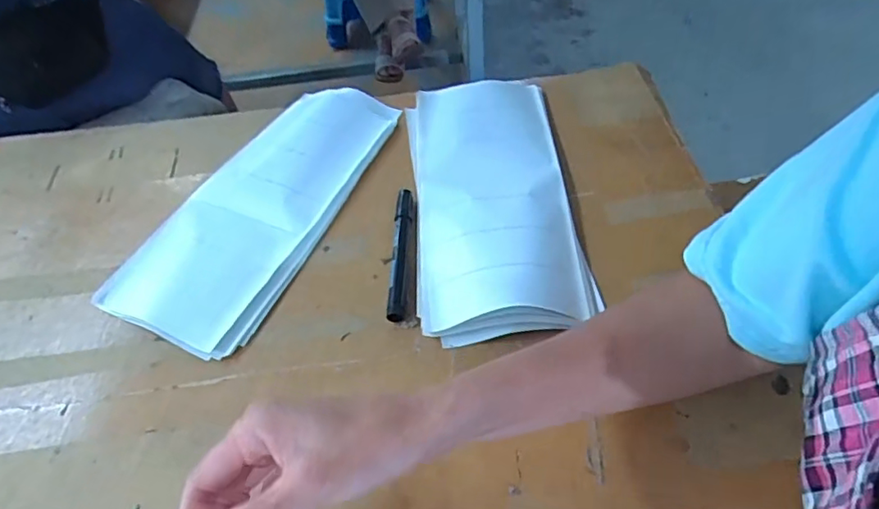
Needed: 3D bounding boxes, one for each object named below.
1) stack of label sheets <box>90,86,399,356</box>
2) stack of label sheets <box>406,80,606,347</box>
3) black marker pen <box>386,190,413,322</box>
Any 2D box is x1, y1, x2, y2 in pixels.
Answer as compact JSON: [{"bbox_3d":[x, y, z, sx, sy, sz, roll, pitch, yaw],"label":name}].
[{"bbox_3d":[-0.160,-0.054,0.534,0.130,0.023,0.312,18,54,19],"label":"stack of label sheets"},{"bbox_3d":[0.045,-0.065,0.521,0.135,0.027,0.310,-6,50,0],"label":"stack of label sheets"},{"bbox_3d":[-0.032,-0.003,0.484,0.015,0.015,0.132,-2,50,4],"label":"black marker pen"}]

